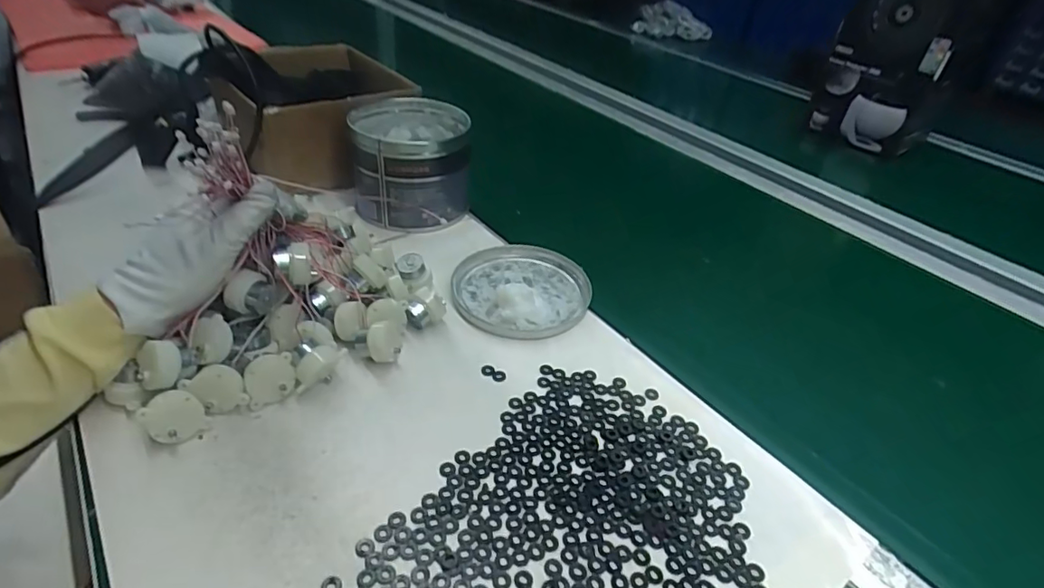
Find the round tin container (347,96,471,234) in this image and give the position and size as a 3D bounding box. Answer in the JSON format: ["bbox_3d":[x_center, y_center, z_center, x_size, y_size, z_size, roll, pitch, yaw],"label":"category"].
[{"bbox_3d":[-0.125,-0.149,0.622,0.124,0.103,0.133,-2,38,-10],"label":"round tin container"}]

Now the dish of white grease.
[{"bbox_3d":[0.000,-0.007,0.529,0.128,0.018,0.134,4,37,-3],"label":"dish of white grease"}]

